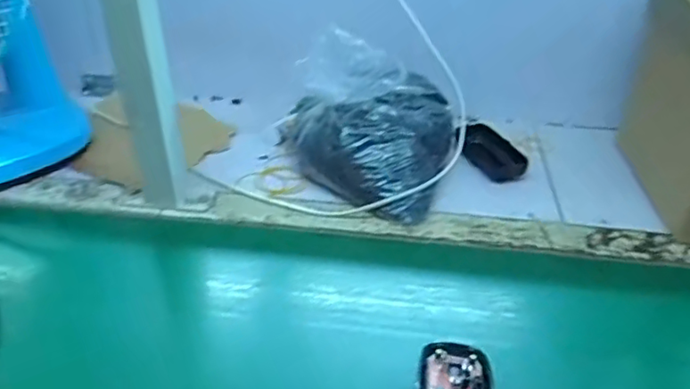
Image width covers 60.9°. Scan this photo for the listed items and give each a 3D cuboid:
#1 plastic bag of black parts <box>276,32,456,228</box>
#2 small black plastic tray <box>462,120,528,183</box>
[{"bbox_3d":[0.015,-0.101,0.698,0.258,0.139,0.164,24,41,29],"label":"plastic bag of black parts"},{"bbox_3d":[0.183,-0.053,0.738,0.043,0.034,0.089,-15,38,-22],"label":"small black plastic tray"}]

